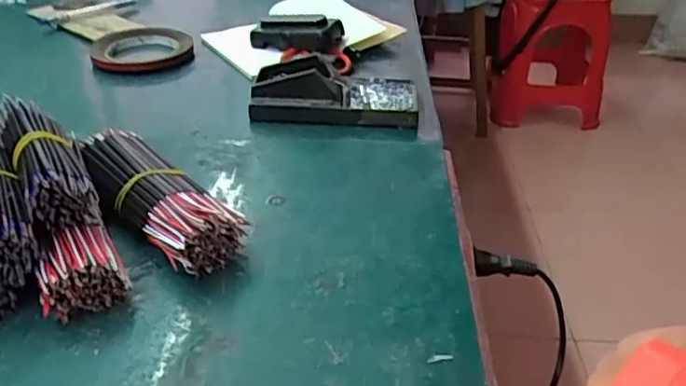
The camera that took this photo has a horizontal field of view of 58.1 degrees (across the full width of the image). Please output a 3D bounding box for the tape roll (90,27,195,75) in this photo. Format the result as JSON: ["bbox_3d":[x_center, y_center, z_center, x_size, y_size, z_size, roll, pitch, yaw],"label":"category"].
[{"bbox_3d":[-0.232,-0.176,0.730,0.111,0.016,0.108,-3,35,-3],"label":"tape roll"}]

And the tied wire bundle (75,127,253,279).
[{"bbox_3d":[-0.143,-0.002,0.453,0.060,0.039,0.179,-27,43,-32],"label":"tied wire bundle"}]

